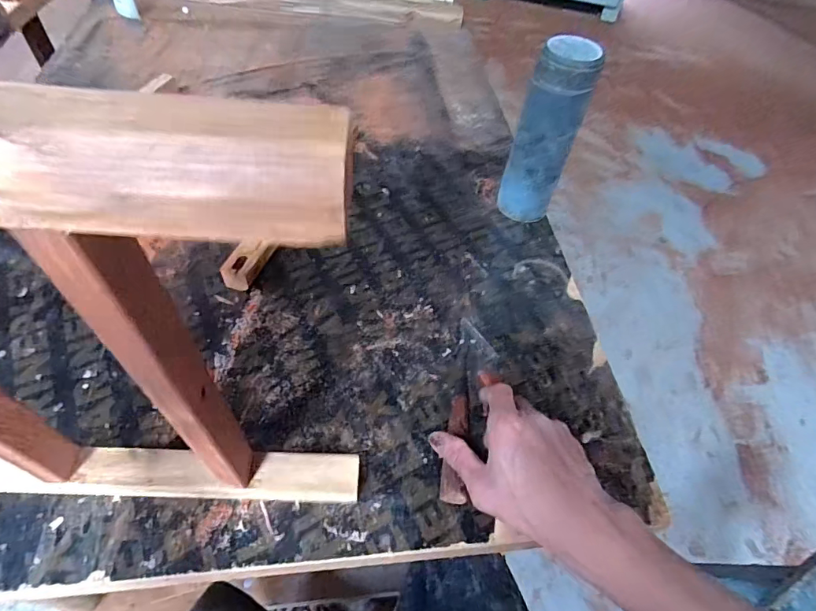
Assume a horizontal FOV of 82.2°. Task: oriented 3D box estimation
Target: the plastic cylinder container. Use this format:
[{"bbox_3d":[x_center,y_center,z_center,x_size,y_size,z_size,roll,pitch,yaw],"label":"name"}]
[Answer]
[{"bbox_3d":[0.164,-0.197,0.566,0.069,0.218,0.062,20,55,9],"label":"plastic cylinder container"}]

